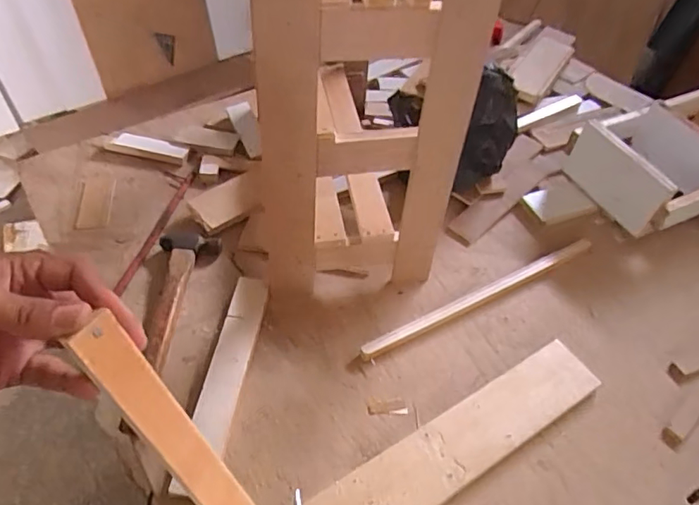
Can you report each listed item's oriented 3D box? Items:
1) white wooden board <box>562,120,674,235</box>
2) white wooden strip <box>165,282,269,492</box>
[{"bbox_3d":[0.437,-0.120,0.877,0.018,0.102,0.174,-15,56,-35],"label":"white wooden board"},{"bbox_3d":[-0.156,0.152,0.671,0.048,0.022,0.296,7,48,3],"label":"white wooden strip"}]

